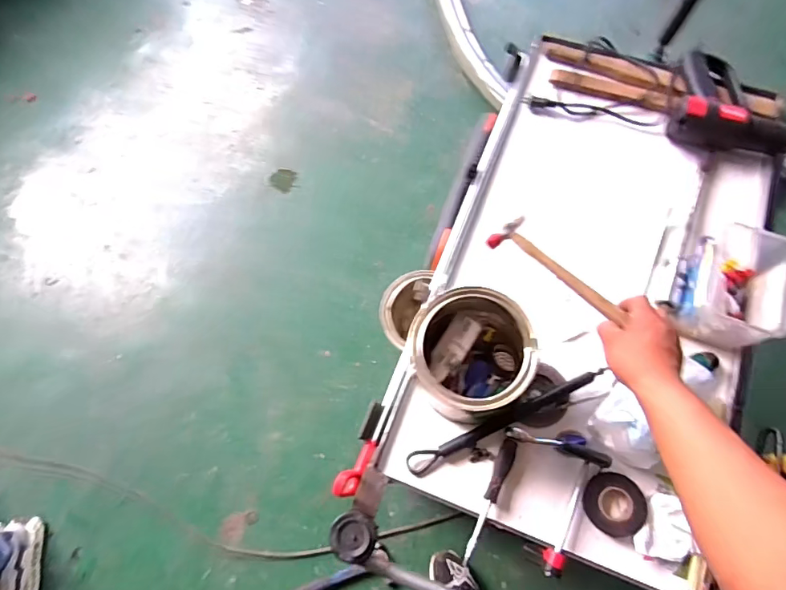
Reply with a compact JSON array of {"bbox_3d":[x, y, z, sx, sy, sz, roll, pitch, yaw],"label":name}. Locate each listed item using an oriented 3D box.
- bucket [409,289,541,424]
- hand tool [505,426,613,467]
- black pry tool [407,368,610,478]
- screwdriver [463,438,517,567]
[{"bbox_3d":[0.103,0.082,0.659,0.147,0.157,0.159,-1,70,3],"label":"bucket"},{"bbox_3d":[0.235,0.216,0.679,0.145,0.024,0.018,15,72,9],"label":"hand tool"},{"bbox_3d":[0.167,0.185,0.692,0.311,0.027,0.031,-24,70,-5],"label":"black pry tool"},{"bbox_3d":[0.137,0.286,0.661,0.022,0.017,0.172,20,72,11],"label":"screwdriver"}]

